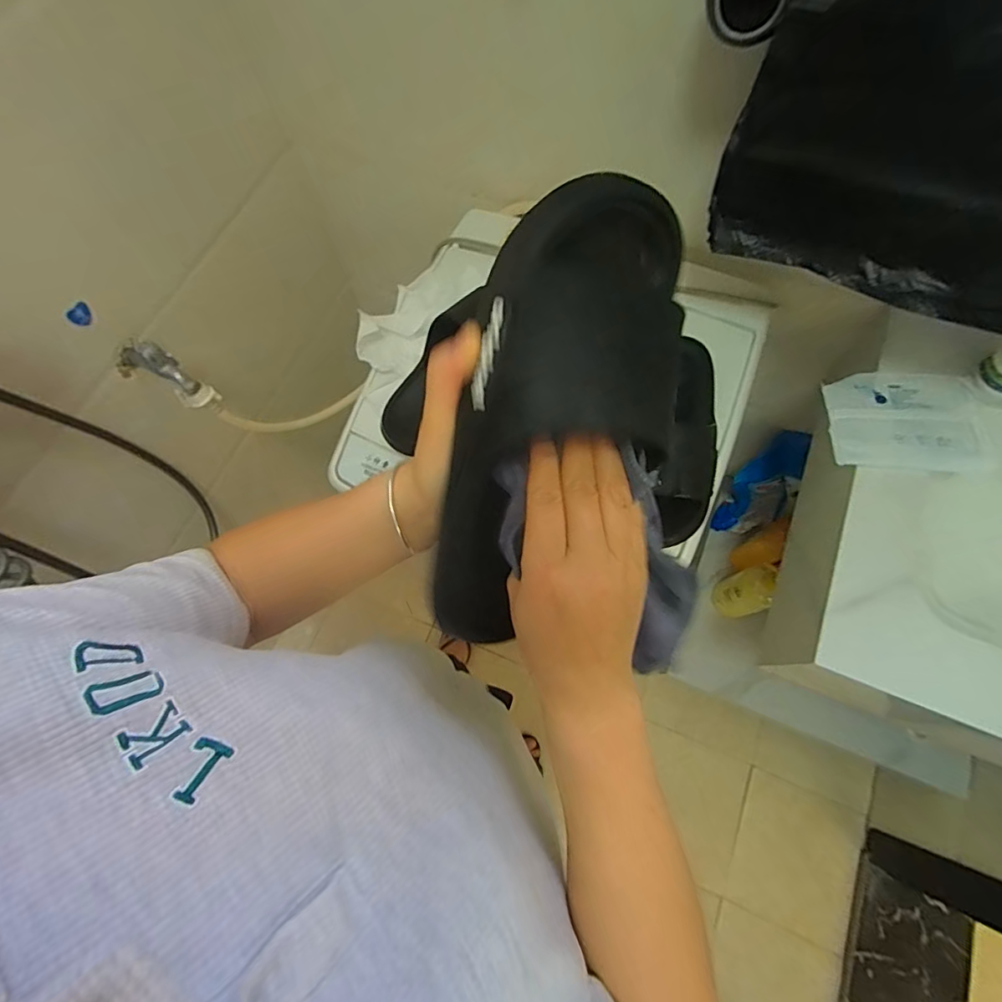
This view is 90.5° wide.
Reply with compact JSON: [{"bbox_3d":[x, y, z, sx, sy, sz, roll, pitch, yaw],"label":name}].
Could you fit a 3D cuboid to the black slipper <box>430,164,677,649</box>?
[{"bbox_3d":[0.028,-0.036,0.274,0.106,0.070,0.261,27,103,12],"label":"black slipper"}]

